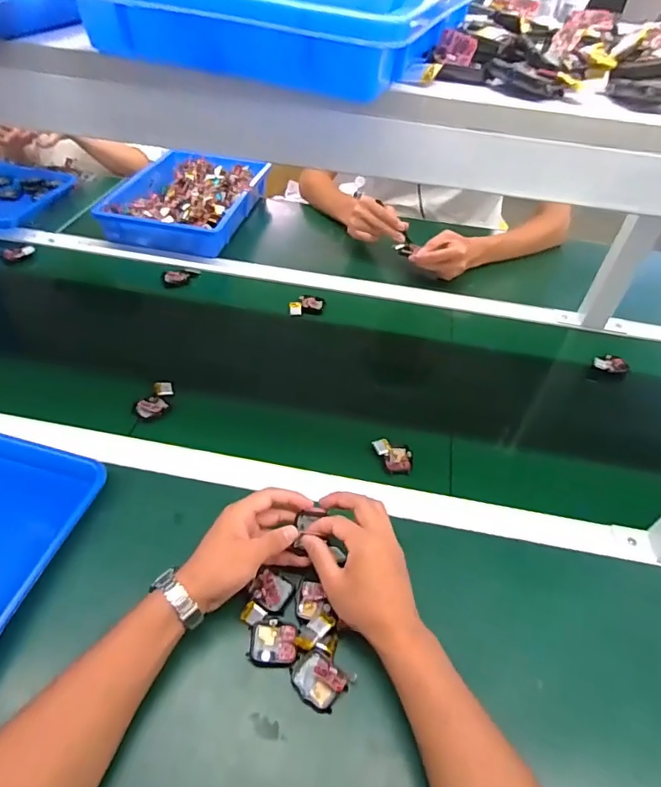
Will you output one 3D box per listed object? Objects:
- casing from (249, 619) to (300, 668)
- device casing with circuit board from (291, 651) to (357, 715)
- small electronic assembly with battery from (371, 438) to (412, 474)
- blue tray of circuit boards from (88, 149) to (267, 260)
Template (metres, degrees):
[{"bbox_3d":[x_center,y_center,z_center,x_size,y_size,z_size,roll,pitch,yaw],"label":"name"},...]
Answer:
[{"bbox_3d":[-0.053,0.236,0.468,0.043,0.006,0.039,2,46,-3],"label":"casing"},{"bbox_3d":[-0.010,0.257,0.444,0.050,0.017,0.037,26,49,19],"label":"device casing with circuit board"},{"bbox_3d":[0.080,0.081,0.634,0.053,0.019,0.046,16,47,10],"label":"small electronic assembly with battery"},{"bbox_3d":[-0.298,-0.416,1.047,0.259,0.062,0.366,12,46,6],"label":"blue tray of circuit boards"}]

